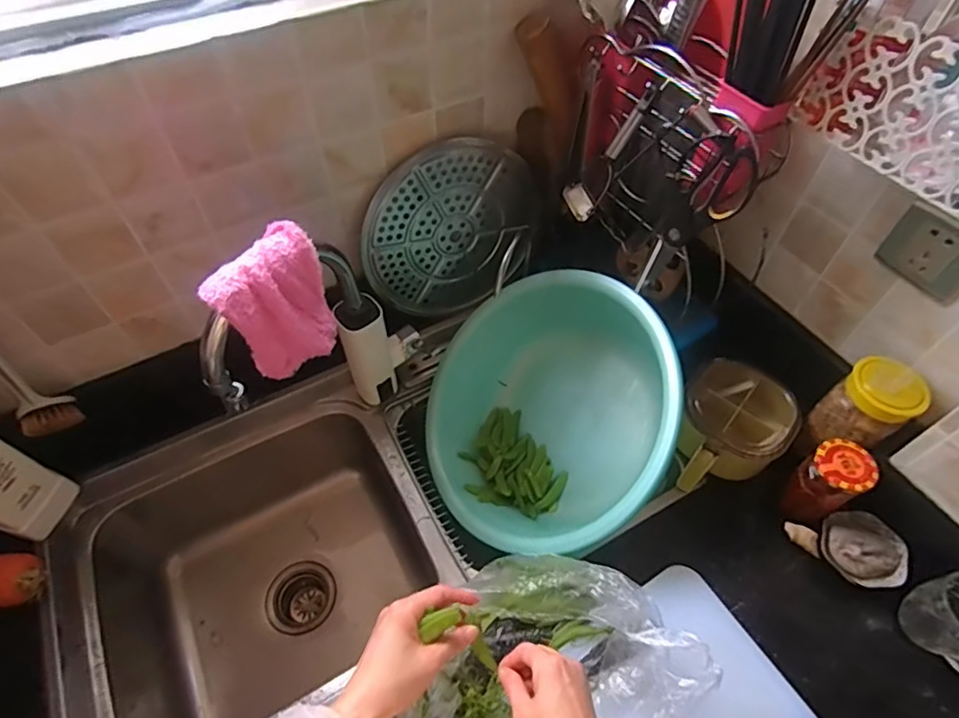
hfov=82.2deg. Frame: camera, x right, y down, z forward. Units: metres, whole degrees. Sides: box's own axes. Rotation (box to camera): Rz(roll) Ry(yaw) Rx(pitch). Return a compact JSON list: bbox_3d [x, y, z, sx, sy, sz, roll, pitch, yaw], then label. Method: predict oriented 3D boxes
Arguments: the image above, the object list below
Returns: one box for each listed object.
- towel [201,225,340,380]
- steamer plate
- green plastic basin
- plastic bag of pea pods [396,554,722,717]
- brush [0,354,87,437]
[{"bbox_3d":[-0.193,-0.051,0.543,0.033,0.124,0.106,24,59,36],"label":"towel"},{"bbox_3d":[-0.033,-0.185,0.821,0.271,0.268,0.027,-16,46,-20],"label":"steamer plate"},{"bbox_3d":[0.099,0.077,0.775,0.363,0.188,0.391,-4,82,29],"label":"green plastic basin"},{"bbox_3d":[0.064,0.295,0.568,0.276,0.123,0.187,-6,54,-5],"label":"plastic bag of pea pods"},{"bbox_3d":[-0.530,0.003,0.586,0.076,0.220,0.052,29,59,19],"label":"brush"}]

